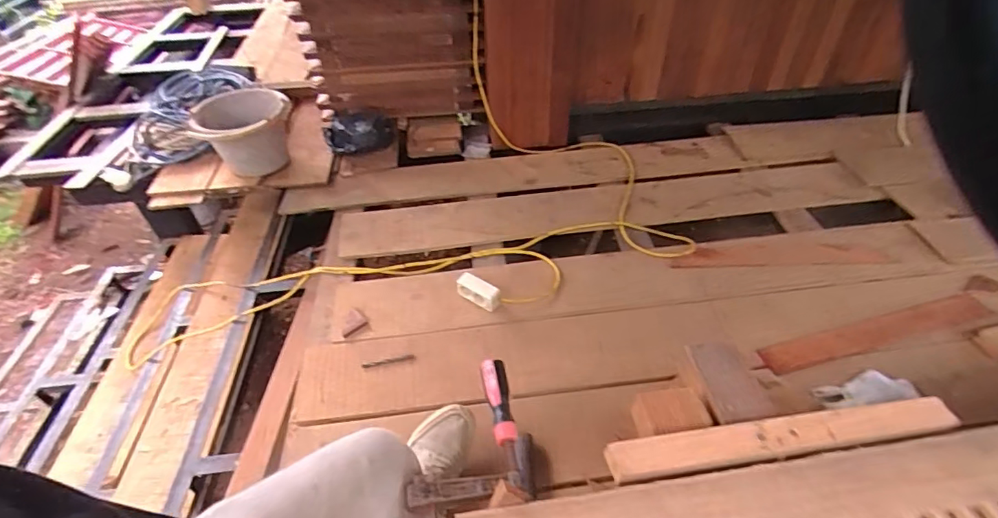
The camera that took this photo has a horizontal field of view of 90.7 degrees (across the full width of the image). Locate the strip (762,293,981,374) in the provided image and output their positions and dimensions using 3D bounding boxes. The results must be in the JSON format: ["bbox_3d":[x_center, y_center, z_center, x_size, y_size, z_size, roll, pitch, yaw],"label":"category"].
[{"bbox_3d":[0.858,0.166,1.121,0.563,0.014,0.071,-12,45,-10],"label":"strip"}]

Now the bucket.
[{"bbox_3d":[-0.801,-0.401,1.562,0.296,0.190,0.272,-17,46,-15],"label":"bucket"}]

